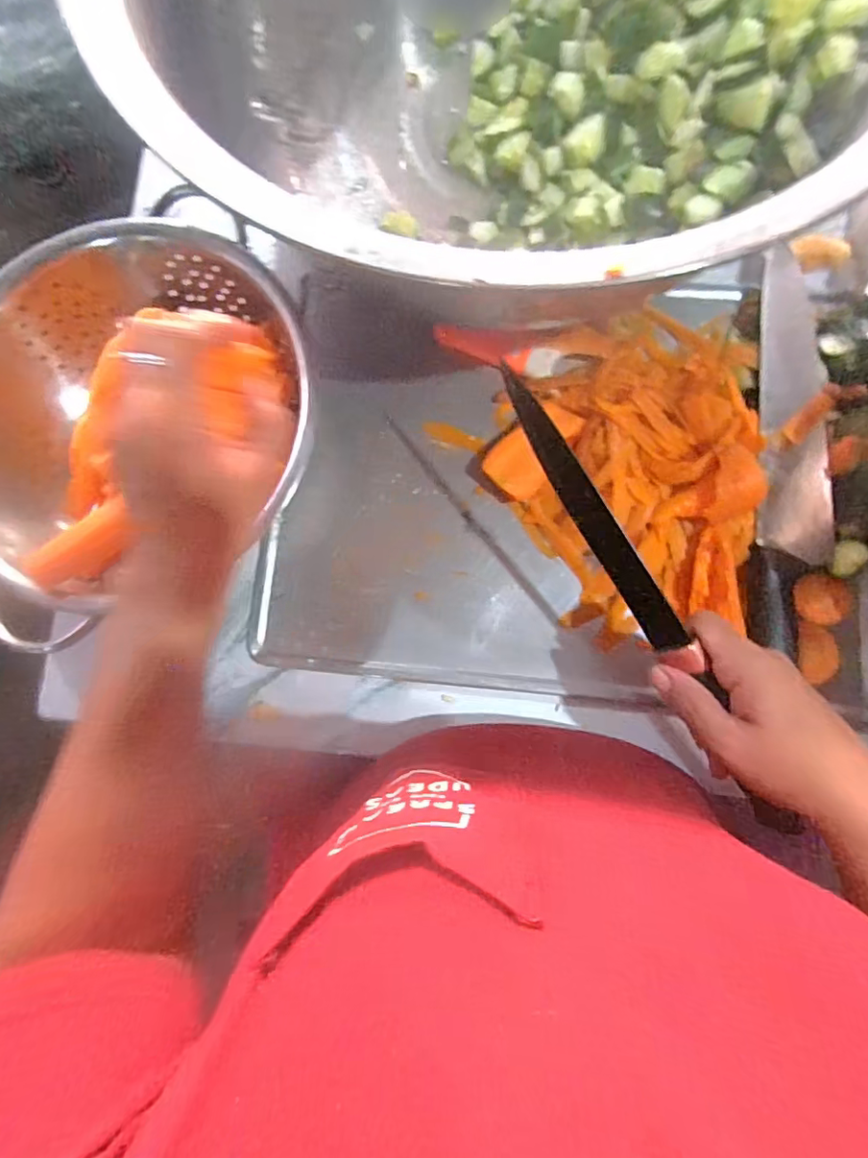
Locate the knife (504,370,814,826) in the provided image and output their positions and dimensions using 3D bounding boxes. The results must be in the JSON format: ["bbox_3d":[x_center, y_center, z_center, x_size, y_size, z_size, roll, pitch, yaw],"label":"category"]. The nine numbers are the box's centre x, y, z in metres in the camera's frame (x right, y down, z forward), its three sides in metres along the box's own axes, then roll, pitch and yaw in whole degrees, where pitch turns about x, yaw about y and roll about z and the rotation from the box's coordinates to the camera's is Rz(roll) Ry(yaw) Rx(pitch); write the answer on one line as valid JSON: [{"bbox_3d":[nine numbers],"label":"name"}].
[{"bbox_3d":[0.122,0.014,0.313,0.016,0.021,0.302,-32,92,-2],"label":"knife"}]

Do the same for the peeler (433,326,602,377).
[{"bbox_3d":[0.060,-0.175,0.426,0.125,0.013,0.027,18,84,5],"label":"peeler"}]

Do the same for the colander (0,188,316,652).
[{"bbox_3d":[-0.216,-0.119,0.395,0.259,0.088,0.264,0,82,3],"label":"colander"}]

